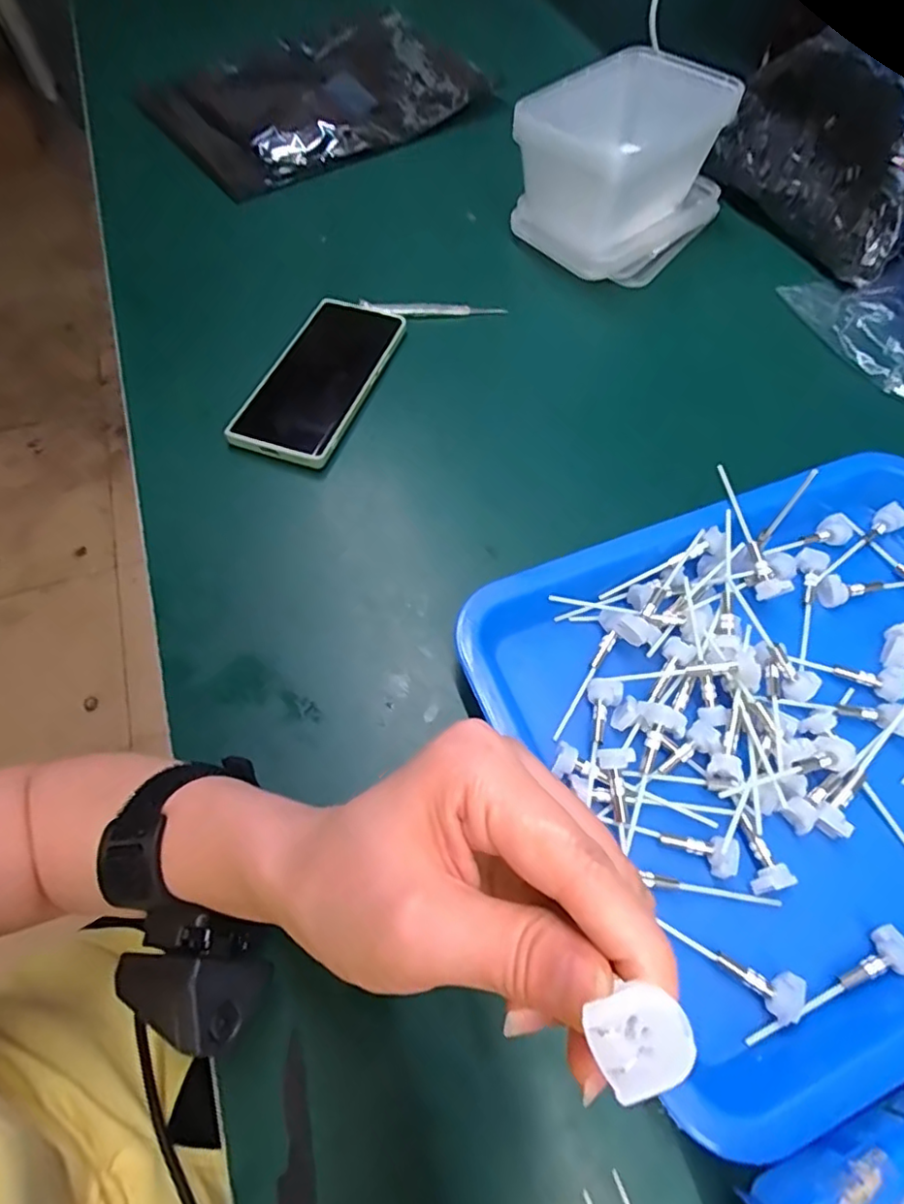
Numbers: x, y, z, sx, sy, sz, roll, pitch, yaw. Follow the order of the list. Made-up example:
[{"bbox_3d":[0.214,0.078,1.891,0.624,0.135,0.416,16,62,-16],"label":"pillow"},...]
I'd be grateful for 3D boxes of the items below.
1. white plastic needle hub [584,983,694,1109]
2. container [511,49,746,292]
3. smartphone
[{"bbox_3d":[0.036,0.083,0.110,0.017,0.007,0.016,-24,63,-15],"label":"white plastic needle hub"},{"bbox_3d":[0.151,-0.368,0.498,0.127,0.105,0.168,39,68,18],"label":"container"},{"bbox_3d":[-0.094,-0.165,0.424,0.070,0.015,0.160,19,63,9],"label":"smartphone"}]

